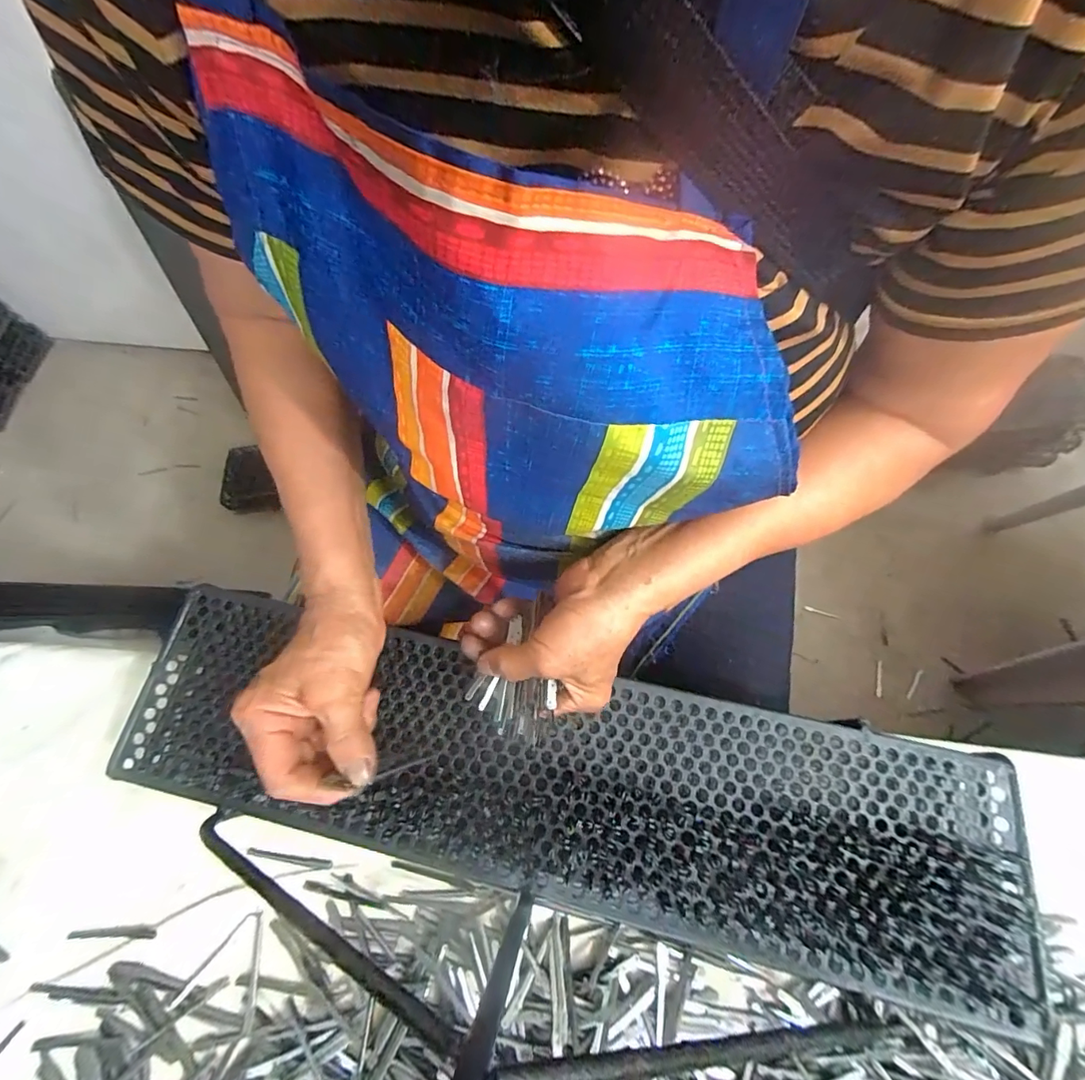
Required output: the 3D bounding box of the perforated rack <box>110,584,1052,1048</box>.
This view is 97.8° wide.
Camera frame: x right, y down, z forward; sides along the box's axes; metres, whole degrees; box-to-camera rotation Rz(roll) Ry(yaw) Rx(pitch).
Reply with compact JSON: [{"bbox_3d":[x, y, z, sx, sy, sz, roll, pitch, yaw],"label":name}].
[{"bbox_3d":[-0.005,0.158,0.326,0.591,0.018,0.144,10,66,8],"label":"perforated rack"}]

